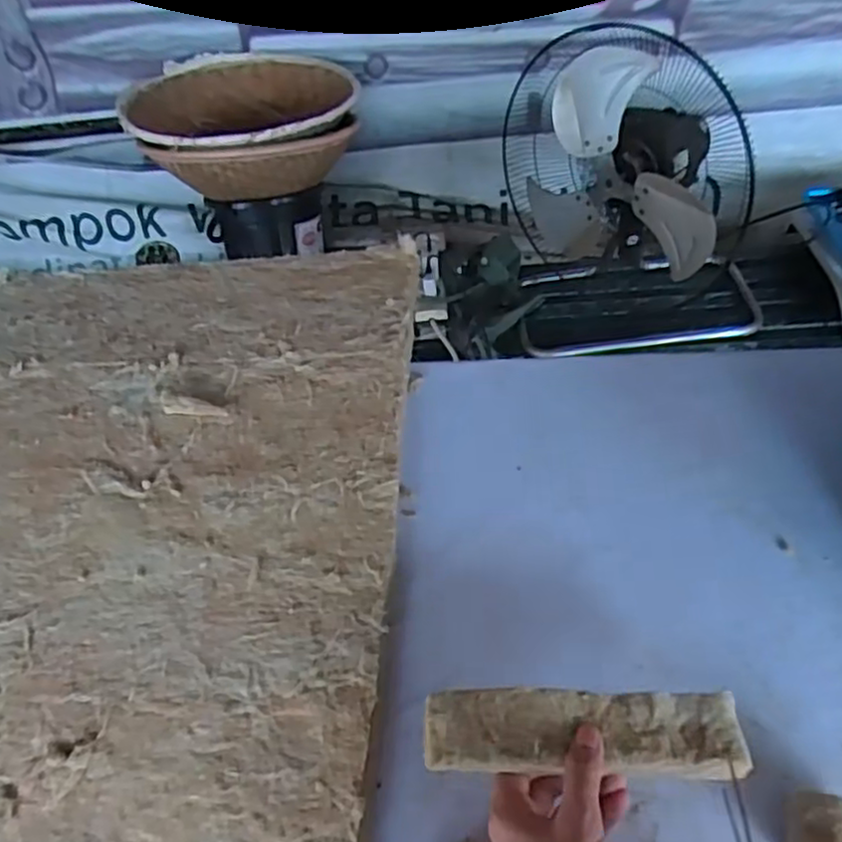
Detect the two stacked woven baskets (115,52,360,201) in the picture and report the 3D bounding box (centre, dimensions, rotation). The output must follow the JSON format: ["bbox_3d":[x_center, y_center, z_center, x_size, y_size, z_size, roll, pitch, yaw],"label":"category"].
[{"bbox_3d":[-0.325,-0.564,1.301,0.407,0.152,0.391,-16,51,-5],"label":"two stacked woven baskets"}]

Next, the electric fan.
[{"bbox_3d":[0.334,-0.406,1.157,0.406,0.419,0.192,34,63,30],"label":"electric fan"}]

